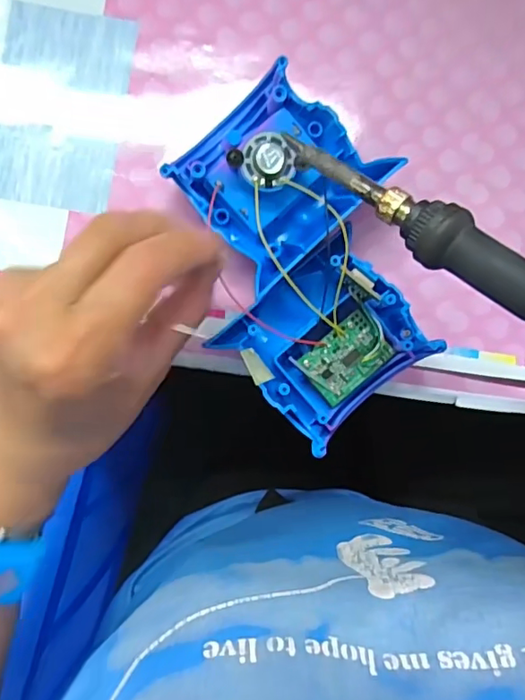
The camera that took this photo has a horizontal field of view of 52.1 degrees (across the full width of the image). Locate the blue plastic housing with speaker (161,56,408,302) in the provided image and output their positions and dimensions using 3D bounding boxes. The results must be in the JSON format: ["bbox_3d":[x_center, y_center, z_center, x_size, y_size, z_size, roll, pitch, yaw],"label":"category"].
[{"bbox_3d":[0.008,-0.089,0.273,0.090,0.042,0.081,-42,90,-1],"label":"blue plastic housing with speaker"}]

